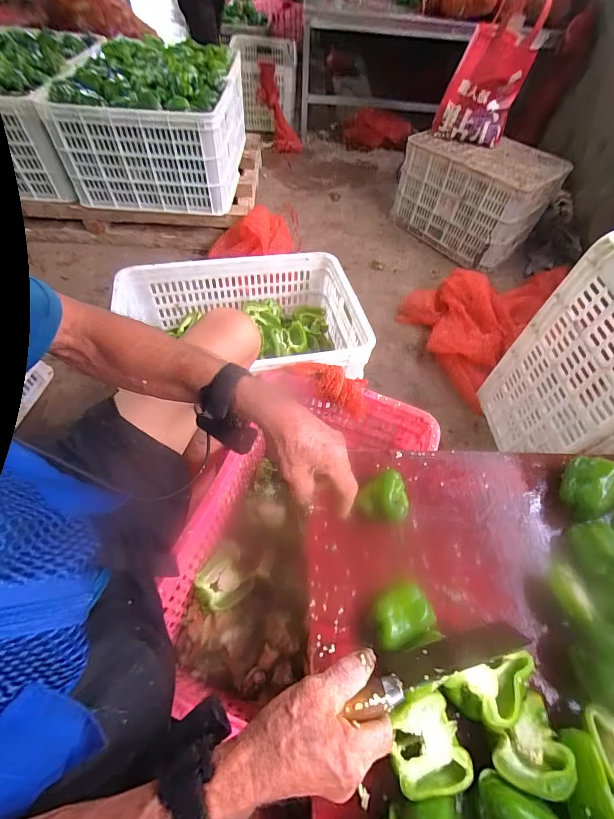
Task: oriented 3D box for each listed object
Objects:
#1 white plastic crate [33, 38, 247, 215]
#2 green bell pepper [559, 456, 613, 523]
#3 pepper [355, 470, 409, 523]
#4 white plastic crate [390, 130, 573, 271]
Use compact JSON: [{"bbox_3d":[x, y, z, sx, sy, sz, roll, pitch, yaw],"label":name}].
[{"bbox_3d":[-0.478,-0.937,1.188,0.469,0.298,0.535,3,56,-1],"label":"white plastic crate"},{"bbox_3d":[0.441,0.123,0.558,0.096,0.068,0.072,-38,66,-24],"label":"green bell pepper"},{"bbox_3d":[0.114,0.129,0.532,0.070,0.070,0.064,1,57,-2],"label":"pepper"},{"bbox_3d":[0.662,-0.868,1.441,0.389,0.294,0.520,-32,64,-22],"label":"white plastic crate"}]

